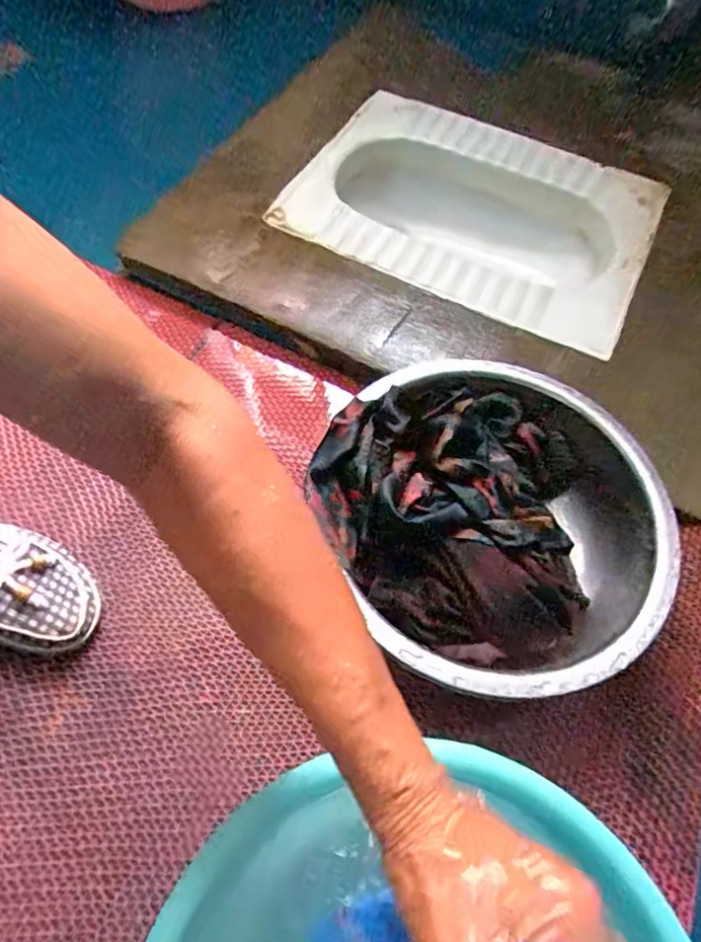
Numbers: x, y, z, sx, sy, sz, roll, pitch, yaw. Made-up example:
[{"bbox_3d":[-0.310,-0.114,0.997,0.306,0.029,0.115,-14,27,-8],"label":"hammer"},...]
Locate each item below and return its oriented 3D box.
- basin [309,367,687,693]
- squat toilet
[{"bbox_3d":[0.134,0.035,0.524,0.308,0.096,0.310,2,61,-4],"label":"basin"},{"bbox_3d":[0.171,-0.353,0.849,0.485,0.155,0.378,27,62,10],"label":"squat toilet"}]

